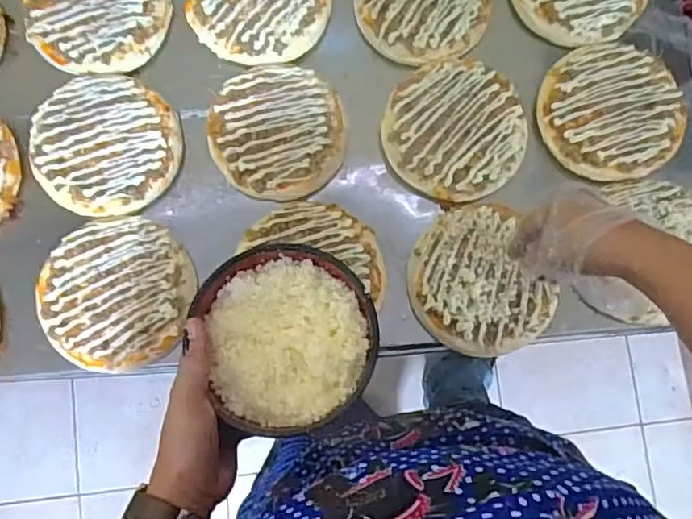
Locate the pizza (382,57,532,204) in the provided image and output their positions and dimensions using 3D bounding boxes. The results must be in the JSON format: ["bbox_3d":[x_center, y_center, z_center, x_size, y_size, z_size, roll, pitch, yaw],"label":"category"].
[{"bbox_3d":[0.114,-0.137,0.638,0.144,0.013,0.147,-15,80,-4],"label":"pizza"}]

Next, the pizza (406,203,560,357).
[{"bbox_3d":[0.131,0.022,0.605,0.130,0.013,0.146,-29,81,-7],"label":"pizza"}]

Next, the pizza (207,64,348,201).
[{"bbox_3d":[-0.071,-0.134,0.632,0.136,0.014,0.140,-7,79,-3],"label":"pizza"}]

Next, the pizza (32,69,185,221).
[{"bbox_3d":[-0.249,-0.120,0.625,0.149,0.016,0.142,0,79,-1],"label":"pizza"}]

